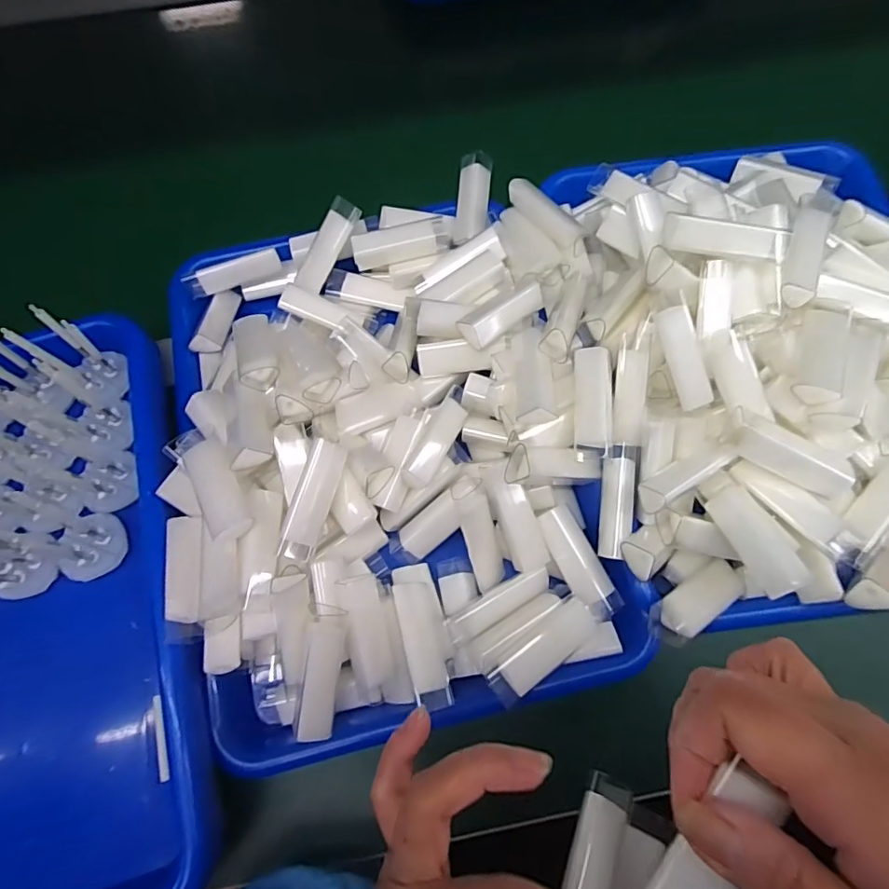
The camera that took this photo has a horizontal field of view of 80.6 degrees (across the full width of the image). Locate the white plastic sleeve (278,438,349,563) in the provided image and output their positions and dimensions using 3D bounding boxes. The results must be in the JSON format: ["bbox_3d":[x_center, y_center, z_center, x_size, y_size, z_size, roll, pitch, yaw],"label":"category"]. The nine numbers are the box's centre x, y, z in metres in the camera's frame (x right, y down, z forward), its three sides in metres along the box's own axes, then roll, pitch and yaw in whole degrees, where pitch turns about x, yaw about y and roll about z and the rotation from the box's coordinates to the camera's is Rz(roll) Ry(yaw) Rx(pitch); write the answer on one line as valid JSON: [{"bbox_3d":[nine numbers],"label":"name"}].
[{"bbox_3d":[-0.069,0.028,0.278,0.015,0.020,0.064,15,71,7],"label":"white plastic sleeve"}]

